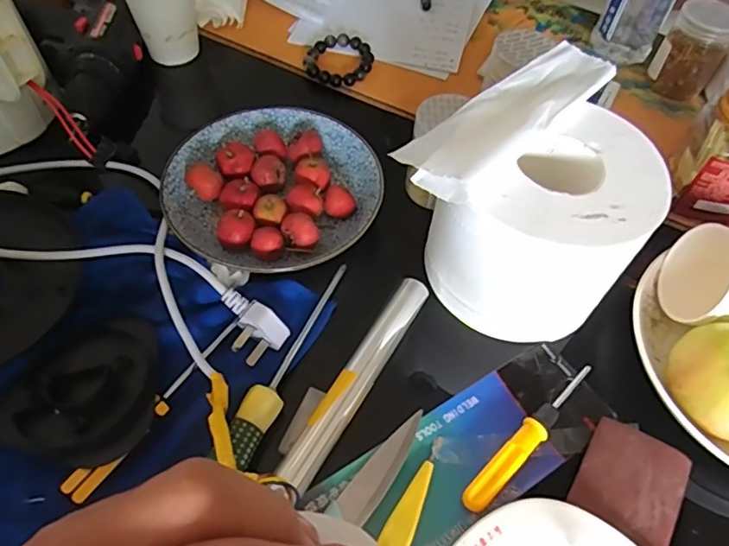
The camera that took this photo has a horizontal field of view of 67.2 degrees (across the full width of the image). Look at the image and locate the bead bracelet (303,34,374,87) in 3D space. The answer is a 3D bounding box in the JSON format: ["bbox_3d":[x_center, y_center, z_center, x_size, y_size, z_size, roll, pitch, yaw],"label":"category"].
[{"bbox_3d":[-0.026,-0.227,0.584,0.068,0.013,0.069,2,57,-3],"label":"bead bracelet"}]

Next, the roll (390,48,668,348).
[{"bbox_3d":[0.129,-0.053,0.401,0.173,0.122,0.147,-35,66,-23],"label":"roll"}]

